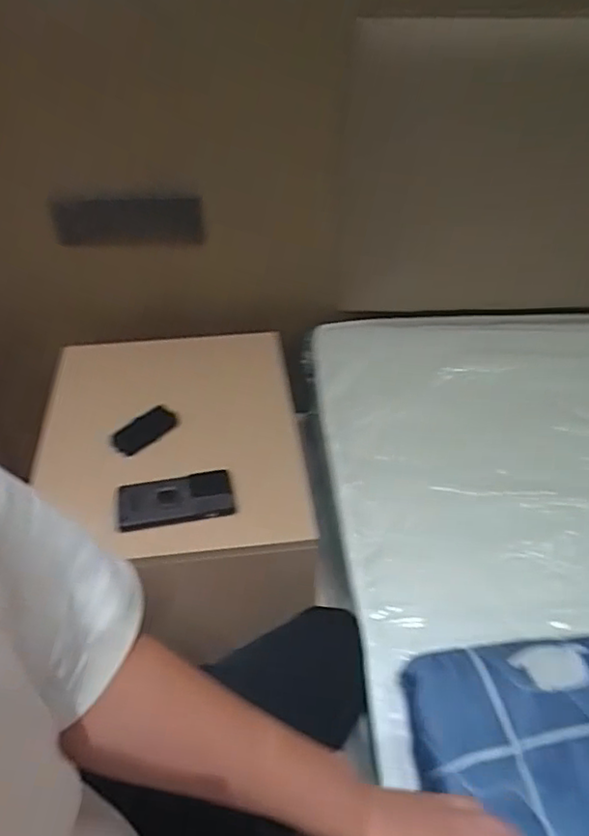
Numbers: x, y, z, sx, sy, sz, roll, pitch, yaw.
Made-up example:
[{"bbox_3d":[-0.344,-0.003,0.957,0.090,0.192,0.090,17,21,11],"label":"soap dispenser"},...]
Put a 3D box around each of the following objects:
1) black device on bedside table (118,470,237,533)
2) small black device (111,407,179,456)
[{"bbox_3d":[-0.169,0.120,0.886,0.161,0.026,0.073,-8,42,-10],"label":"black device on bedside table"},{"bbox_3d":[-0.242,0.021,1.004,0.050,0.020,0.106,29,49,29],"label":"small black device"}]

